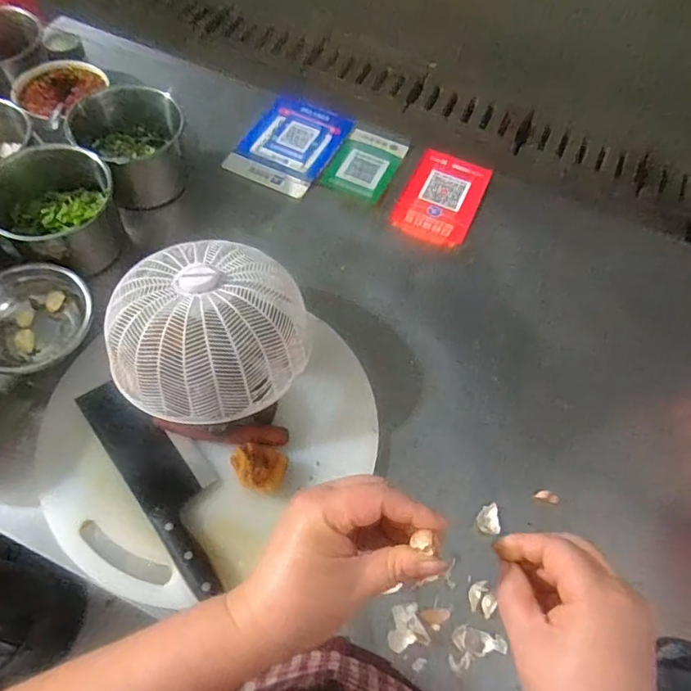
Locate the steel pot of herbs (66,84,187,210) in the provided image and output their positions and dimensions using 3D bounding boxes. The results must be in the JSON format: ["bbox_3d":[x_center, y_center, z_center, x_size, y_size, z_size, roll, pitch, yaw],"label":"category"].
[{"bbox_3d":[-0.309,-0.293,0.786,0.144,0.124,0.124,-36,69,-20],"label":"steel pot of herbs"}]

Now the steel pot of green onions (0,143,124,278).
[{"bbox_3d":[-0.382,-0.173,0.714,0.142,0.114,0.141,1,61,-2],"label":"steel pot of green onions"}]

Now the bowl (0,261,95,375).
[{"bbox_3d":[-0.393,-0.027,0.671,0.139,0.066,0.144,1,61,-2],"label":"bowl"}]

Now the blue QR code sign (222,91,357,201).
[{"bbox_3d":[-0.093,-0.347,0.906,0.155,0.011,0.225,26,60,8],"label":"blue QR code sign"}]

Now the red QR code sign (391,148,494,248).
[{"bbox_3d":[0.159,-0.243,0.870,0.119,0.009,0.196,23,63,7],"label":"red QR code sign"}]

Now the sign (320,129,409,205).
[{"bbox_3d":[0.033,-0.300,0.887,0.105,0.007,0.146,23,62,9],"label":"sign"}]

